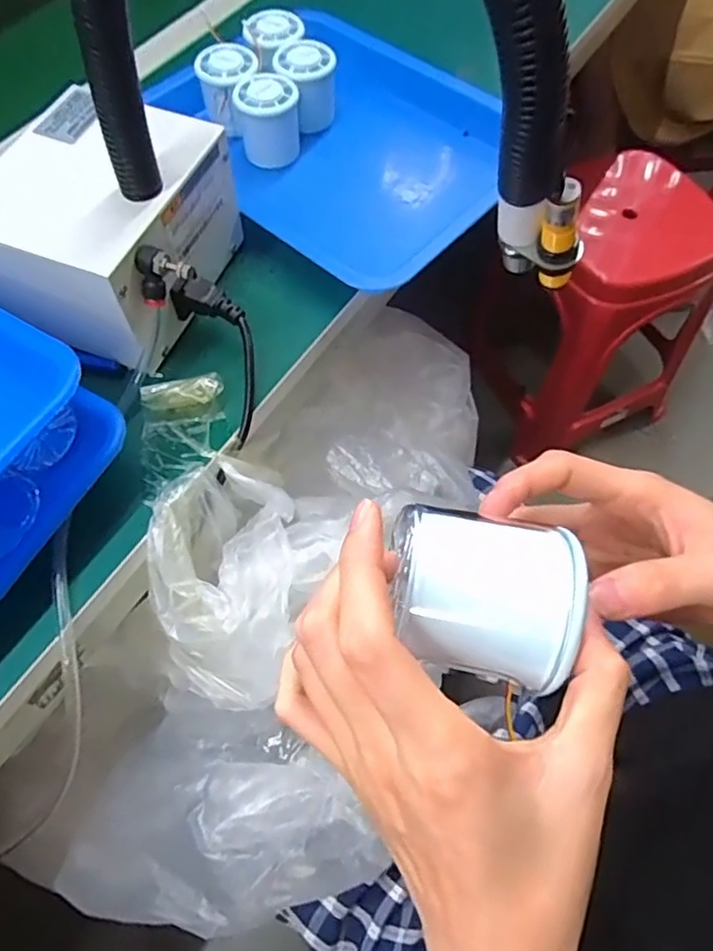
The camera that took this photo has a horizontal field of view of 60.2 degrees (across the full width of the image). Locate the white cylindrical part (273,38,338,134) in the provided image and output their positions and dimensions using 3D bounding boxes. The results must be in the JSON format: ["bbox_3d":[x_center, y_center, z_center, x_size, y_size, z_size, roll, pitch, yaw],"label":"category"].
[{"bbox_3d":[-0.046,-0.359,0.570,0.052,0.054,0.060,-8,63,-4],"label":"white cylindrical part"}]

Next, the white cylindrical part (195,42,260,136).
[{"bbox_3d":[-0.115,-0.358,0.568,0.059,0.052,0.057,23,65,12],"label":"white cylindrical part"}]

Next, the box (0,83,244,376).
[{"bbox_3d":[-0.178,-0.177,0.452,0.134,0.104,0.155,15,64,8],"label":"box"}]

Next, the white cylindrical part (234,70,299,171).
[{"bbox_3d":[-0.078,-0.320,0.553,0.052,0.058,0.057,0,63,0],"label":"white cylindrical part"}]

